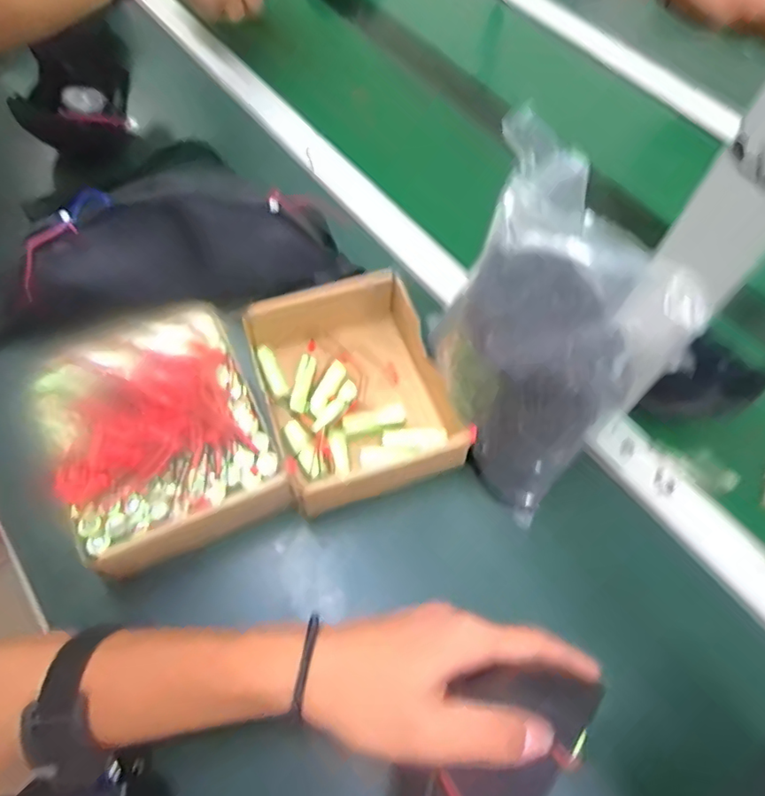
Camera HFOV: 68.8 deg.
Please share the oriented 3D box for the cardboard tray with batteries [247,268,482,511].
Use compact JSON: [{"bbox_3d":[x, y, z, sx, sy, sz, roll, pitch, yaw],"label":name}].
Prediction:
[{"bbox_3d":[-0.024,-0.005,0.440,0.138,0.057,0.169,-15,63,-12],"label":"cardboard tray with batteries"}]

